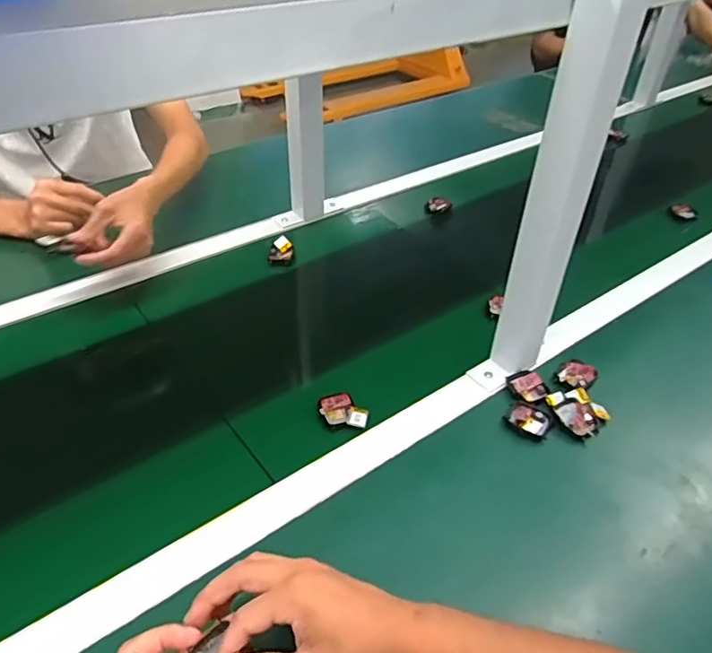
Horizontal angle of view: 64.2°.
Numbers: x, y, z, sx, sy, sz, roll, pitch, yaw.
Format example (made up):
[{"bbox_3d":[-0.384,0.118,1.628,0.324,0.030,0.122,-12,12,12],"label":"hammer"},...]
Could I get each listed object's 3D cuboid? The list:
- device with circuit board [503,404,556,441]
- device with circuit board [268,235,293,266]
[{"bbox_3d":[0.184,0.100,0.605,0.047,0.010,0.039,31,49,30],"label":"device with circuit board"},{"bbox_3d":[-0.111,-0.112,0.841,0.034,0.021,0.044,-2,41,-4],"label":"device with circuit board"}]

